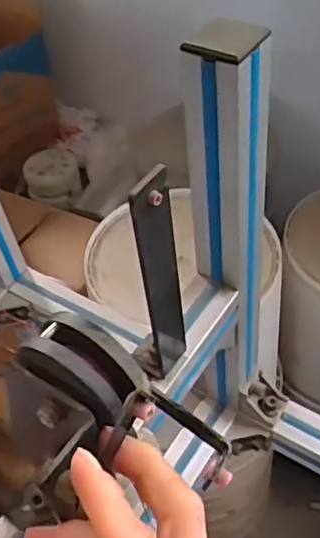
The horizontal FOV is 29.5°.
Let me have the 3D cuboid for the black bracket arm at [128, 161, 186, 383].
[{"bbox_3d":[0.002,0.012,0.377,0.005,0.176,0.035,26,55,27],"label":"black bracket arm"}]

